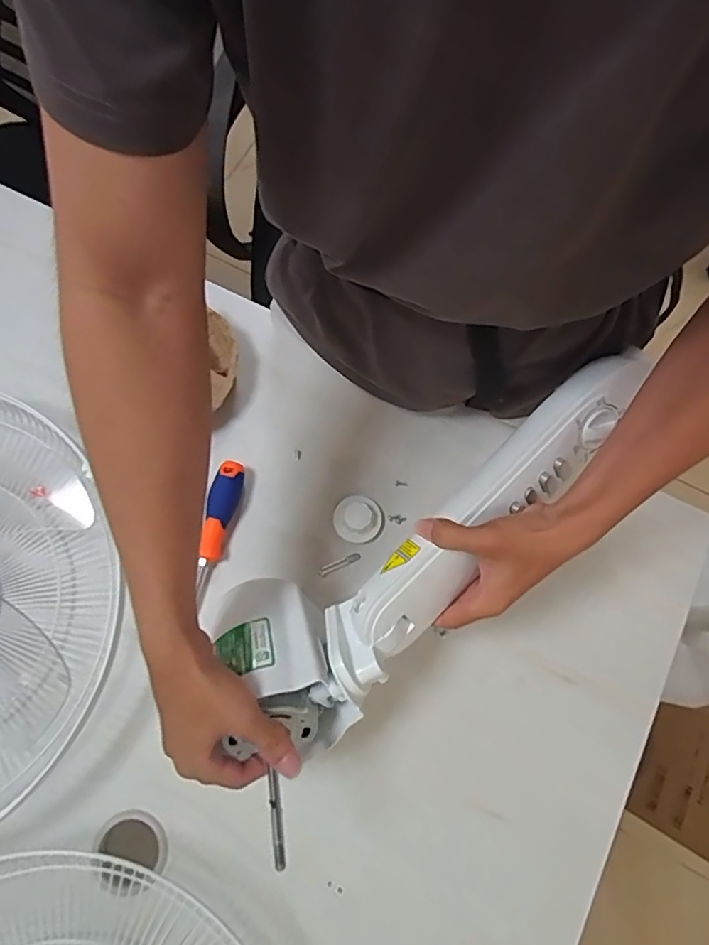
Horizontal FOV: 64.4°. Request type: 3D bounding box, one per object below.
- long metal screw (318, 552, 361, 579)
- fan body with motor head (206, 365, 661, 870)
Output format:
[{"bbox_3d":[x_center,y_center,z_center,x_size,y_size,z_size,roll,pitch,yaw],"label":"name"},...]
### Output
[{"bbox_3d":[-0.016,0.099,0.607,0.048,0.004,0.011,-26,76,-8],"label":"long metal screw"},{"bbox_3d":[0.062,0.047,0.468,0.434,0.087,0.148,-43,78,-3],"label":"fan body with motor head"}]

